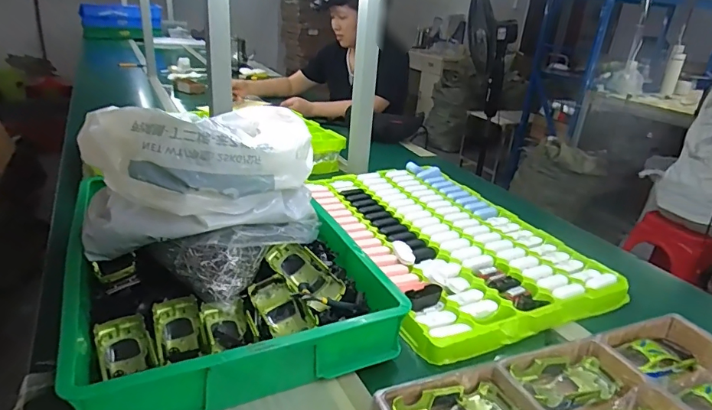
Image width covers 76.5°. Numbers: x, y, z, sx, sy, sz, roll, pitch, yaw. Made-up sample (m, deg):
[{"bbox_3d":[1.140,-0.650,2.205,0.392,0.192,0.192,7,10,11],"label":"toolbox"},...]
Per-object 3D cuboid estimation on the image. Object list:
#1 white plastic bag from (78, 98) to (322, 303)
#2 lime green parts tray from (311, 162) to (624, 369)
[{"bbox_3d":[-0.201,-0.050,0.673,0.253,0.210,0.306,11,25,13],"label":"white plastic bag"},{"bbox_3d":[0.154,0.046,0.871,0.388,0.035,0.573,-8,27,-22],"label":"lime green parts tray"}]

